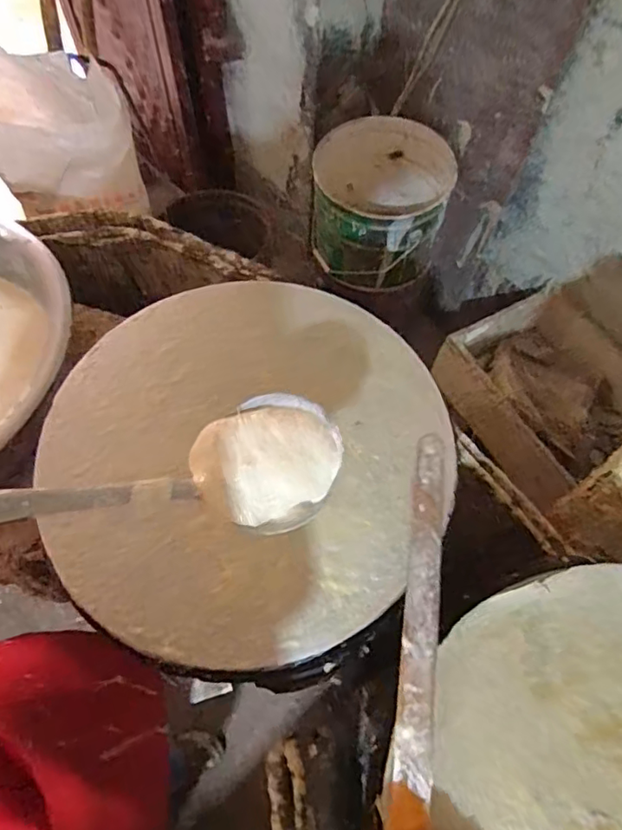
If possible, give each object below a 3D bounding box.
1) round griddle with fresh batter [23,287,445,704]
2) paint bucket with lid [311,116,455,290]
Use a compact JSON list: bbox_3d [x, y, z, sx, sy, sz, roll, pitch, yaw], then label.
[{"bbox_3d":[-0.063,0.030,0.529,0.354,0.029,0.374,0,63,0],"label":"round griddle with fresh batter"},{"bbox_3d":[0.149,-0.464,1.268,0.283,0.233,0.295,0,63,0],"label":"paint bucket with lid"}]

